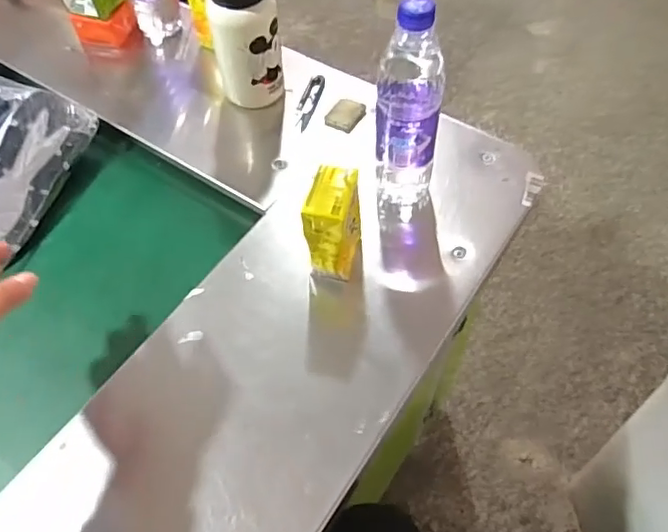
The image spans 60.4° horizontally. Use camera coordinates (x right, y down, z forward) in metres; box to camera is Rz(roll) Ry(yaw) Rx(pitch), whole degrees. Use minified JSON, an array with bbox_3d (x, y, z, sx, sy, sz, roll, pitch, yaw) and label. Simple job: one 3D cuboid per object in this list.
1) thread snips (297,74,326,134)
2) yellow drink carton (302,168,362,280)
[{"bbox_3d":[-0.034,-0.211,0.737,0.026,0.008,0.091,15,59,12],"label":"thread snips"},{"bbox_3d":[0.000,-0.039,0.566,0.042,0.108,0.070,9,58,8],"label":"yellow drink carton"}]

